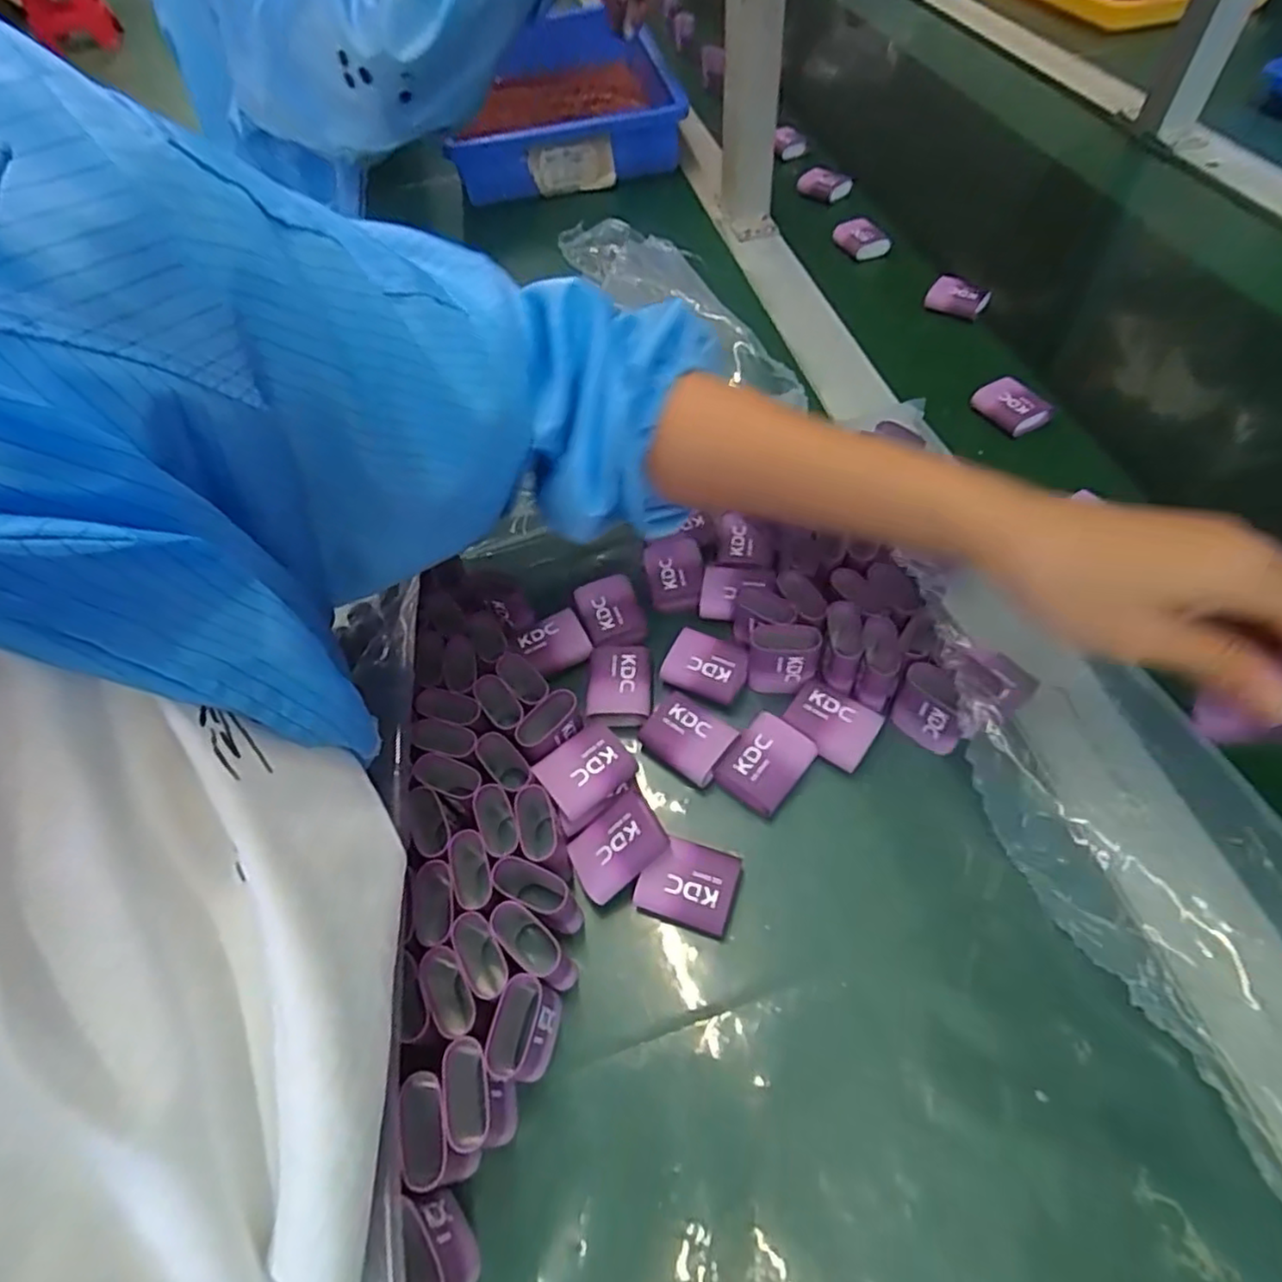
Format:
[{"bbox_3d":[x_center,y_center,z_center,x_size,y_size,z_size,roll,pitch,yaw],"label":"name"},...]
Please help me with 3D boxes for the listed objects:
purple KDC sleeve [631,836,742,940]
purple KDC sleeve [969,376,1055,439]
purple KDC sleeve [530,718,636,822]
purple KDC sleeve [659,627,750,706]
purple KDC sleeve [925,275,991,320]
[{"bbox_3d":[0.021,0.112,0.309,0.042,0.025,0.035,13,55,11],"label":"purple KDC sleeve"},{"bbox_3d":[0.257,-0.164,0.471,0.032,0.018,0.045,-30,58,-19],"label":"purple KDC sleeve"},{"bbox_3d":[-0.027,0.063,0.325,0.034,0.019,0.041,37,62,25],"label":"purple KDC sleeve"},{"bbox_3d":[0.035,0.012,0.365,0.043,0.011,0.032,22,57,17],"label":"purple KDC sleeve"},{"bbox_3d":[0.255,-0.276,0.546,0.046,0.021,0.018,21,57,16],"label":"purple KDC sleeve"}]

